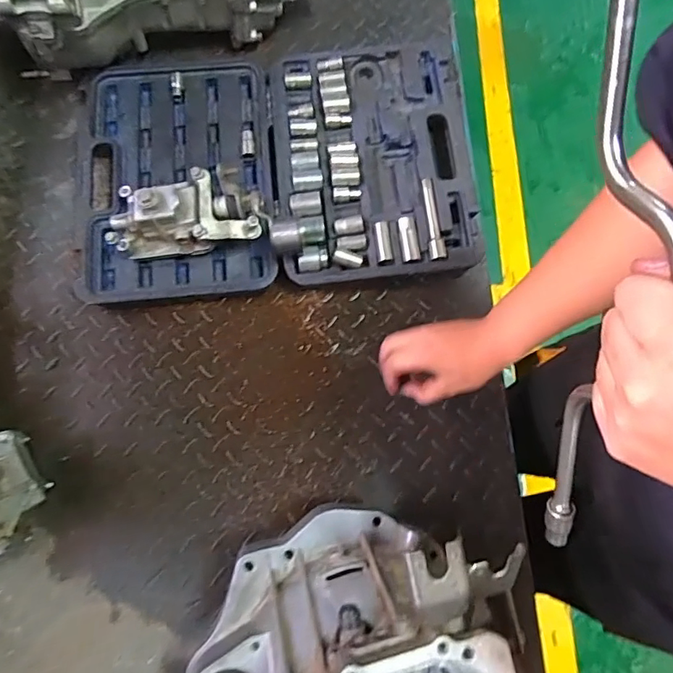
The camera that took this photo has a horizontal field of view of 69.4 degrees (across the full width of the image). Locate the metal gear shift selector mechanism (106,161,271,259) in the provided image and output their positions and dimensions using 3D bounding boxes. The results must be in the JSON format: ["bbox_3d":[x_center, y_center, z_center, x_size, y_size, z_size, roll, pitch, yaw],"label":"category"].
[{"bbox_3d":[-0.201,-0.168,0.643,0.206,0.085,0.092,-6,76,-1],"label":"metal gear shift selector mechanism"}]

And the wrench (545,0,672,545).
[{"bbox_3d":[0.160,0.006,0.294,0.016,0.392,0.087,-12,35,-4],"label":"wrench"}]

